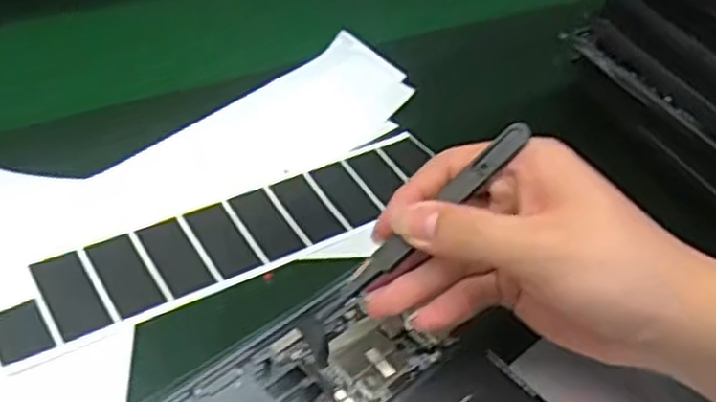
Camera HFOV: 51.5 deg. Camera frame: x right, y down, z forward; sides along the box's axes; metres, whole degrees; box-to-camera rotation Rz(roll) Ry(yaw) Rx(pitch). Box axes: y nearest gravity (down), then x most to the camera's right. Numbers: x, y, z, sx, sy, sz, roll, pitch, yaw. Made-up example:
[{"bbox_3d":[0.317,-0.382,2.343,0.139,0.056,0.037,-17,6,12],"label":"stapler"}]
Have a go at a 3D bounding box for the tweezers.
[{"bbox_3d":[0.027,0.009,0.301,0.112,0.005,0.011,-41,50,0],"label":"tweezers"}]

